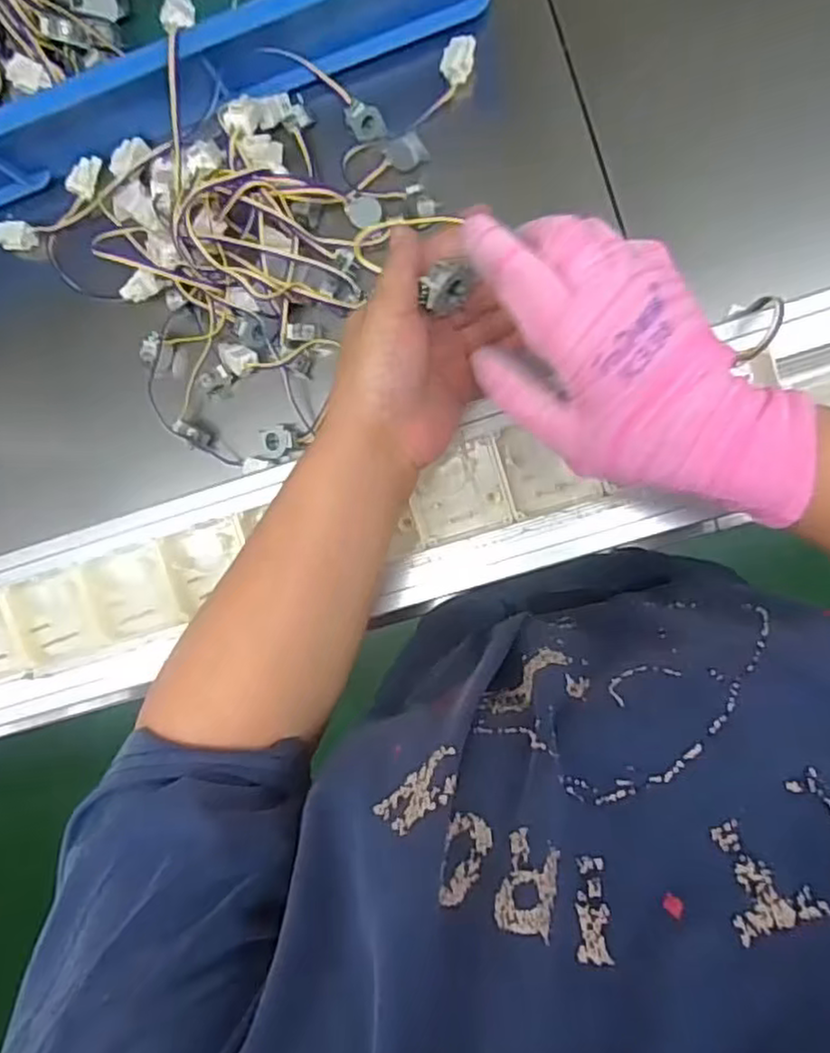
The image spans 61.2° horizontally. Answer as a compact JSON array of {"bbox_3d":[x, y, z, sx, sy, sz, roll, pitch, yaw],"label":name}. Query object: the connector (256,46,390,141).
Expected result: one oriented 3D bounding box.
[{"bbox_3d":[-0.064,-0.319,0.511,0.099,0.022,0.028,33,94,-18],"label":"connector"}]

